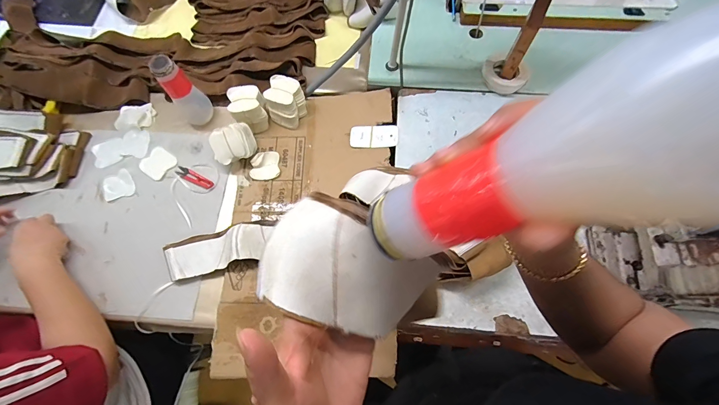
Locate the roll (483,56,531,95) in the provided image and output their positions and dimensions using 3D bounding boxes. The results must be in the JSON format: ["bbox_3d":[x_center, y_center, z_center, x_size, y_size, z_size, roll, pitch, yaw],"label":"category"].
[{"bbox_3d":[0.331,-0.295,0.737,0.098,0.033,0.091,0,68,0],"label":"roll"}]

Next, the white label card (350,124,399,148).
[{"bbox_3d":[0.032,-0.146,0.720,0.105,0.004,0.055,-4,73,7],"label":"white label card"}]

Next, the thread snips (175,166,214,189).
[{"bbox_3d":[-0.367,-0.055,0.724,0.091,0.004,0.025,25,73,10],"label":"thread snips"}]

